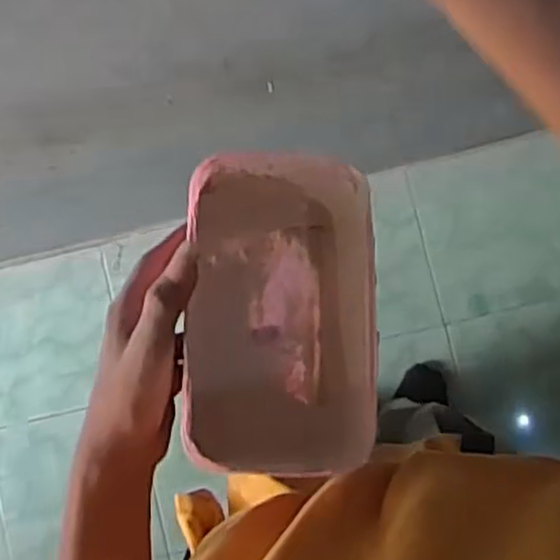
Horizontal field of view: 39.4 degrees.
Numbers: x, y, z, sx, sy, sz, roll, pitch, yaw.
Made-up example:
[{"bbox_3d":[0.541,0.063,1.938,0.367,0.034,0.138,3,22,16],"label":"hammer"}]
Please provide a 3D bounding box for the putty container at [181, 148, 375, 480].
[{"bbox_3d":[-0.002,0.019,0.485,0.109,0.078,0.186,3,77,-11],"label":"putty container"}]

